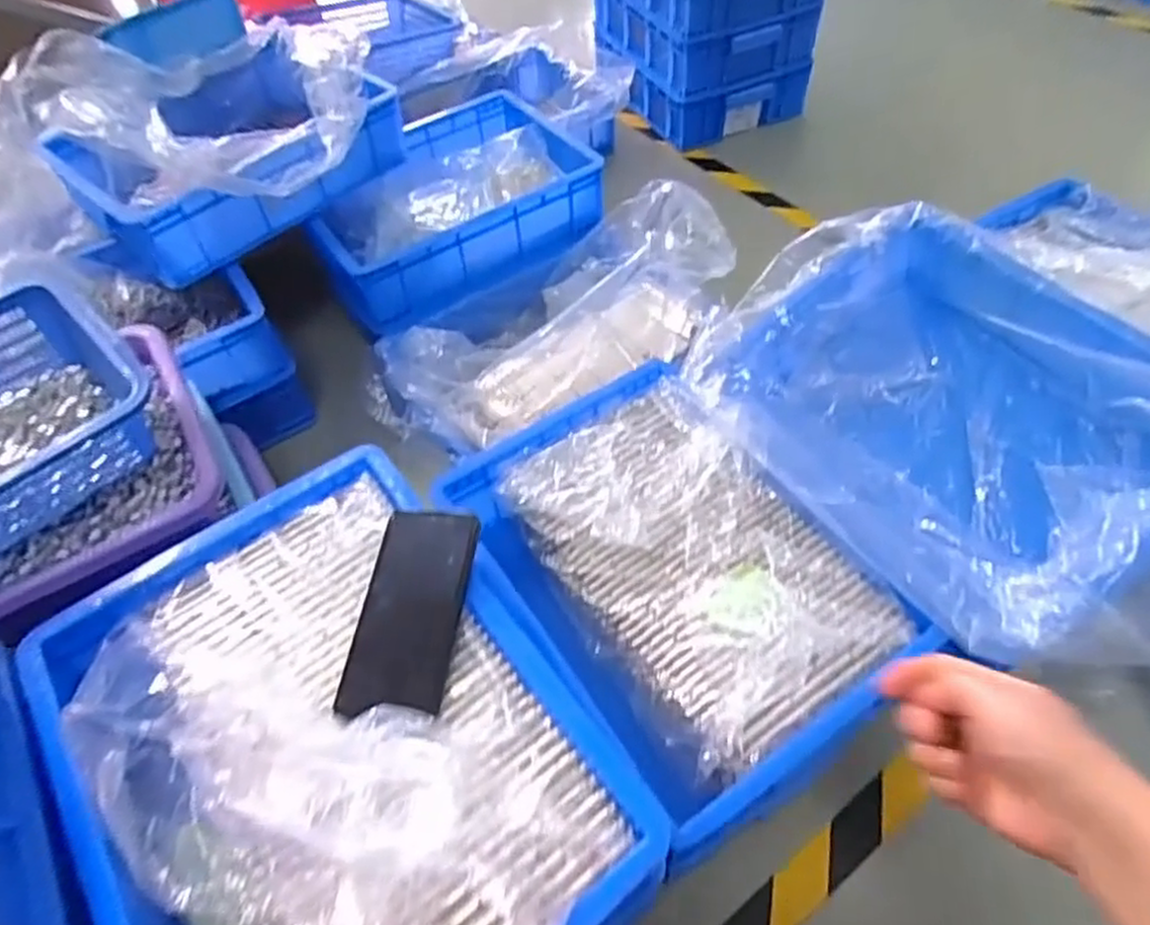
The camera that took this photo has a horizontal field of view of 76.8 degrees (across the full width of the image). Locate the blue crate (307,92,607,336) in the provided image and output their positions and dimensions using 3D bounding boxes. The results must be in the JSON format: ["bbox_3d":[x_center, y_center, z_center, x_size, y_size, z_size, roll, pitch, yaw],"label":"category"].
[{"bbox_3d":[-0.197,-0.399,1.130,0.401,0.118,0.318,-26,56,-15],"label":"blue crate"}]

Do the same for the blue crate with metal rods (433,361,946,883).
[{"bbox_3d":[0.092,0.115,0.706,0.280,0.112,0.440,-27,56,-16],"label":"blue crate with metal rods"}]

